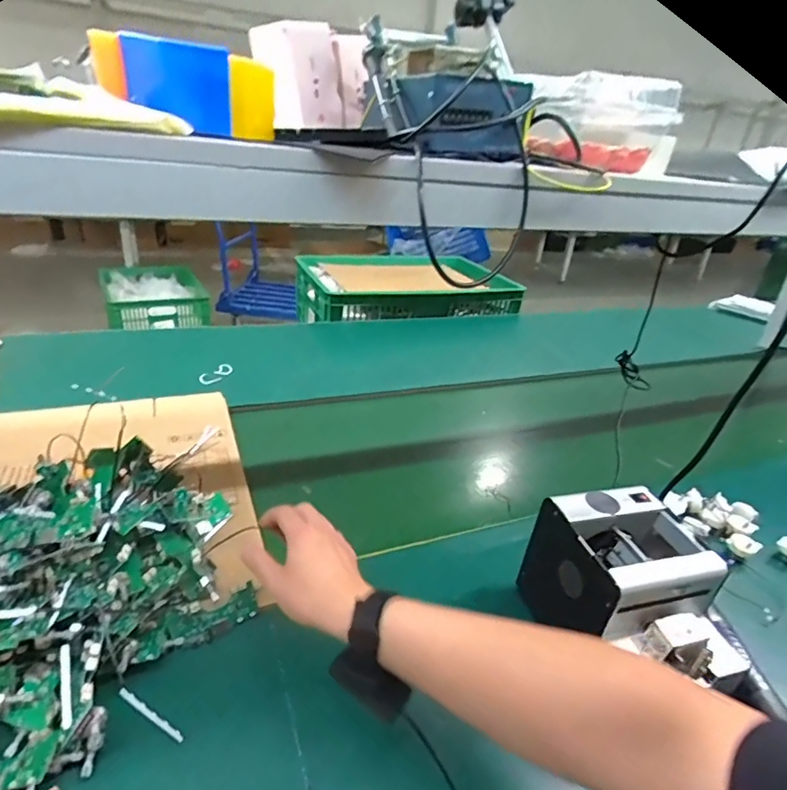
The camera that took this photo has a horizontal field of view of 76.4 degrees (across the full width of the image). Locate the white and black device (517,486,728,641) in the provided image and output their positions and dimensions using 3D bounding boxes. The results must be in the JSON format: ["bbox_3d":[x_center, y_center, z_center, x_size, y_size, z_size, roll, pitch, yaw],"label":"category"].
[{"bbox_3d":[0.232,0.185,0.523,0.137,0.123,0.127,-2,28,-14],"label":"white and black device"}]

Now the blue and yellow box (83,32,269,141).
[{"bbox_3d":[-0.173,-0.261,0.427,0.131,0.062,0.070,13,29,15],"label":"blue and yellow box"}]

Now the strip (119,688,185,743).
[{"bbox_3d":[-0.199,0.263,0.412,0.065,0.006,0.006,37,32,2],"label":"strip"}]

